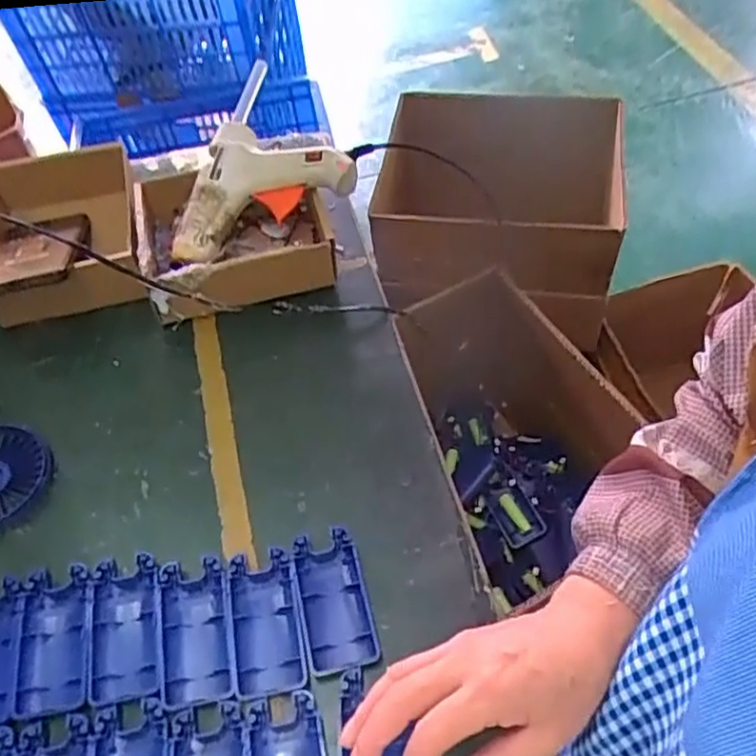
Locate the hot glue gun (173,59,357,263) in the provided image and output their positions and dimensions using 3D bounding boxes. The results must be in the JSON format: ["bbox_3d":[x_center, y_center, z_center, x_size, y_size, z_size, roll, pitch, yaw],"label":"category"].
[{"bbox_3d":[-0.119,-0.195,0.632,0.169,0.073,0.138,-19,56,-8],"label":"hot glue gun"}]

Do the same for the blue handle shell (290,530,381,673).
[{"bbox_3d":[-0.030,0.149,0.466,0.043,0.014,0.091,-13,55,-6],"label":"blue handle shell"}]

